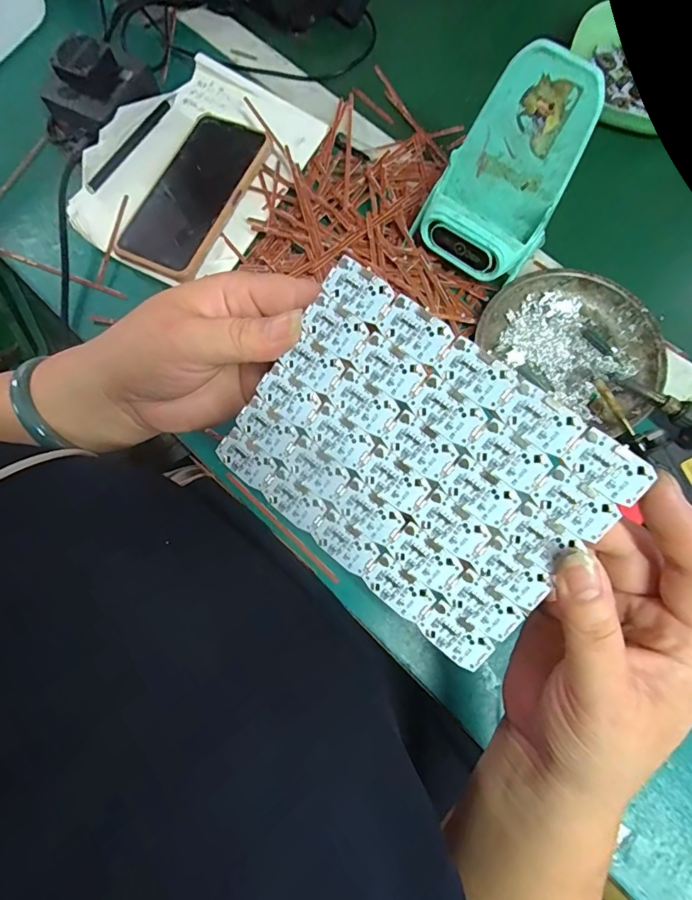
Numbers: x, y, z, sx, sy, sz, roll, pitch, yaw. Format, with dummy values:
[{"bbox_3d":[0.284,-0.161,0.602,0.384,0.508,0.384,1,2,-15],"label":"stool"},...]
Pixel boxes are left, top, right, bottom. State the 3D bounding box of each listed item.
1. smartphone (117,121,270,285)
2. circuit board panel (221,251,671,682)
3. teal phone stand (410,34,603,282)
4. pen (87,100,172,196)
[{"bbox_3d":[-0.132,-0.223,0.399,0.075,0.014,0.157,24,76,7],"label":"smartphone"},{"bbox_3d":[0.026,0.005,0.191,0.143,0.004,0.104,39,105,11],"label":"circuit board panel"},{"bbox_3d":[0.113,-0.199,0.338,0.094,0.114,0.085,35,78,9],"label":"teal phone stand"},{"bbox_3d":[-0.199,-0.279,0.421,0.010,0.008,0.116,32,77,8],"label":"pen"}]

